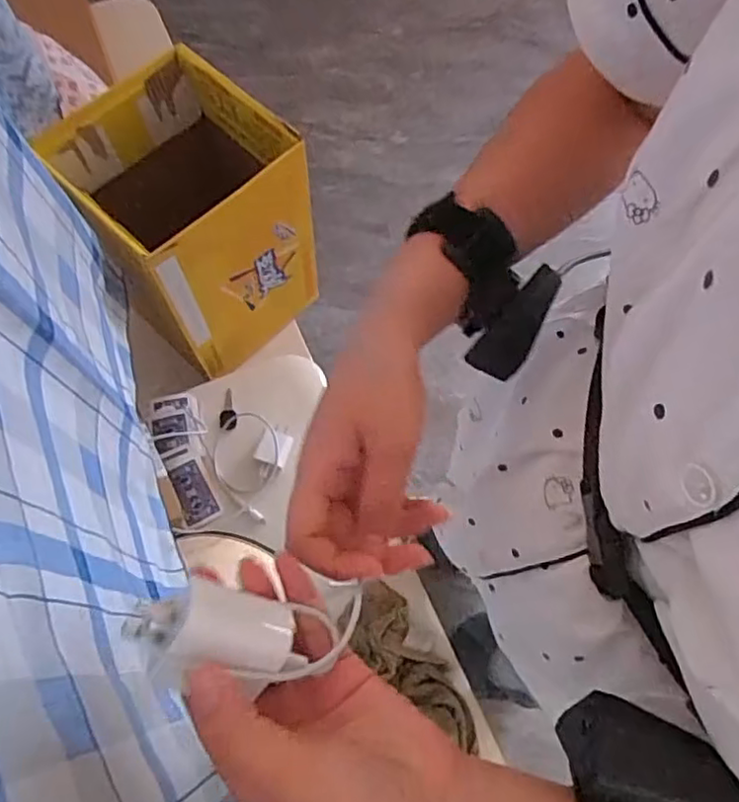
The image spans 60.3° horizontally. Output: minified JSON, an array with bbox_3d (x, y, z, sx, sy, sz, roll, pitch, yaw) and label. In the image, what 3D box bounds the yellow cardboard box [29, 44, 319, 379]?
[{"bbox_3d":[-0.216,-0.220,0.811,0.223,0.298,0.201,-39,73,-14],"label":"yellow cardboard box"}]

